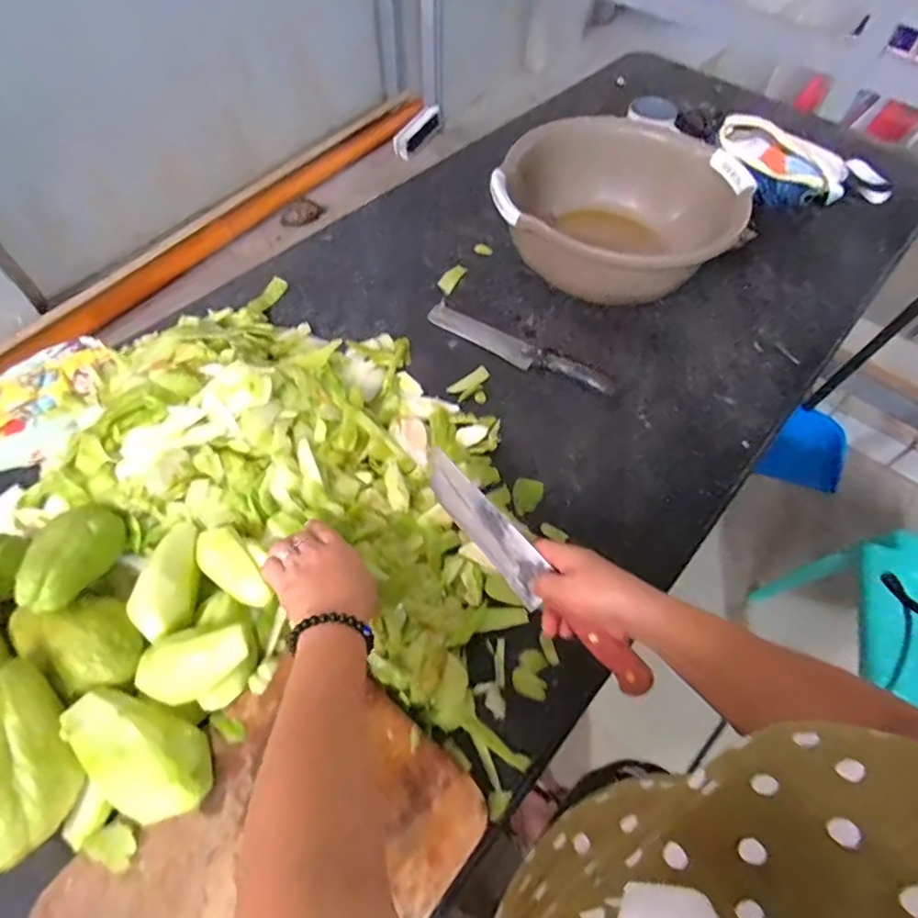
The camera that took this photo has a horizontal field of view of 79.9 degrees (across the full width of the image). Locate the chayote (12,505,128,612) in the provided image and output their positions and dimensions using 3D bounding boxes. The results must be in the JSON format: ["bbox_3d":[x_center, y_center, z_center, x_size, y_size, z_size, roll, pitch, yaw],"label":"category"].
[{"bbox_3d":[-0.357,0.088,0.503,0.060,0.045,0.106,16,59,8],"label":"chayote"}]

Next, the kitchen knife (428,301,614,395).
[{"bbox_3d":[0.082,-0.155,0.761,0.280,0.014,0.048,29,62,15],"label":"kitchen knife"}]

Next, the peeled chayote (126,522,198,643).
[{"bbox_3d":[-0.282,0.114,0.528,0.043,0.049,0.118,-5,59,-5],"label":"peeled chayote"}]

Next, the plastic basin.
[{"bbox_3d":[0.243,-0.372,0.851,0.336,0.160,0.336,1,58,-1],"label":"plastic basin"}]

